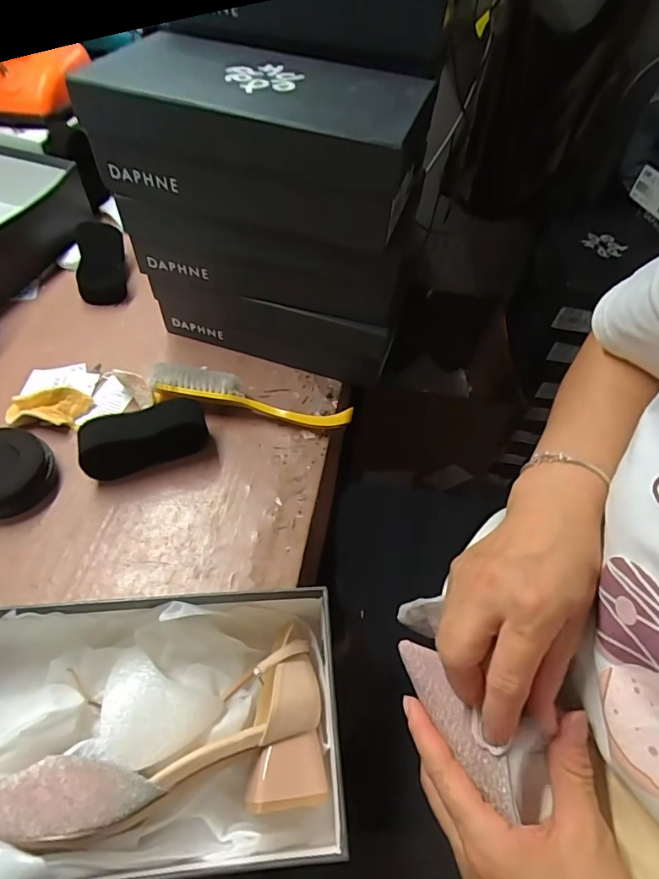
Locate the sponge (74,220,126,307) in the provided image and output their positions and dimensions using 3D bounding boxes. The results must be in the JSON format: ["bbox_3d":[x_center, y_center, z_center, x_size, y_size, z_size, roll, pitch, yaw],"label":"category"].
[{"bbox_3d":[-0.327,-0.256,0.678,0.063,0.025,0.126,-7,78,-10],"label":"sponge"}]

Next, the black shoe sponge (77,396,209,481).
[{"bbox_3d":[-0.193,0.001,0.498,0.128,0.062,0.043,-19,57,-18],"label":"black shoe sponge"}]

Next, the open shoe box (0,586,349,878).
[{"bbox_3d":[-0.148,0.203,0.332,0.308,0.092,0.163,-1,54,-6],"label":"open shoe box"}]

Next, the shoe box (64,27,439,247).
[{"bbox_3d":[-0.064,-0.300,0.461,0.295,0.097,0.165,18,54,8],"label":"shoe box"}]

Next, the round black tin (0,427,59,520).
[{"bbox_3d":[-0.329,0.034,0.474,0.093,0.039,0.089,3,53,-3],"label":"round black tin"}]

